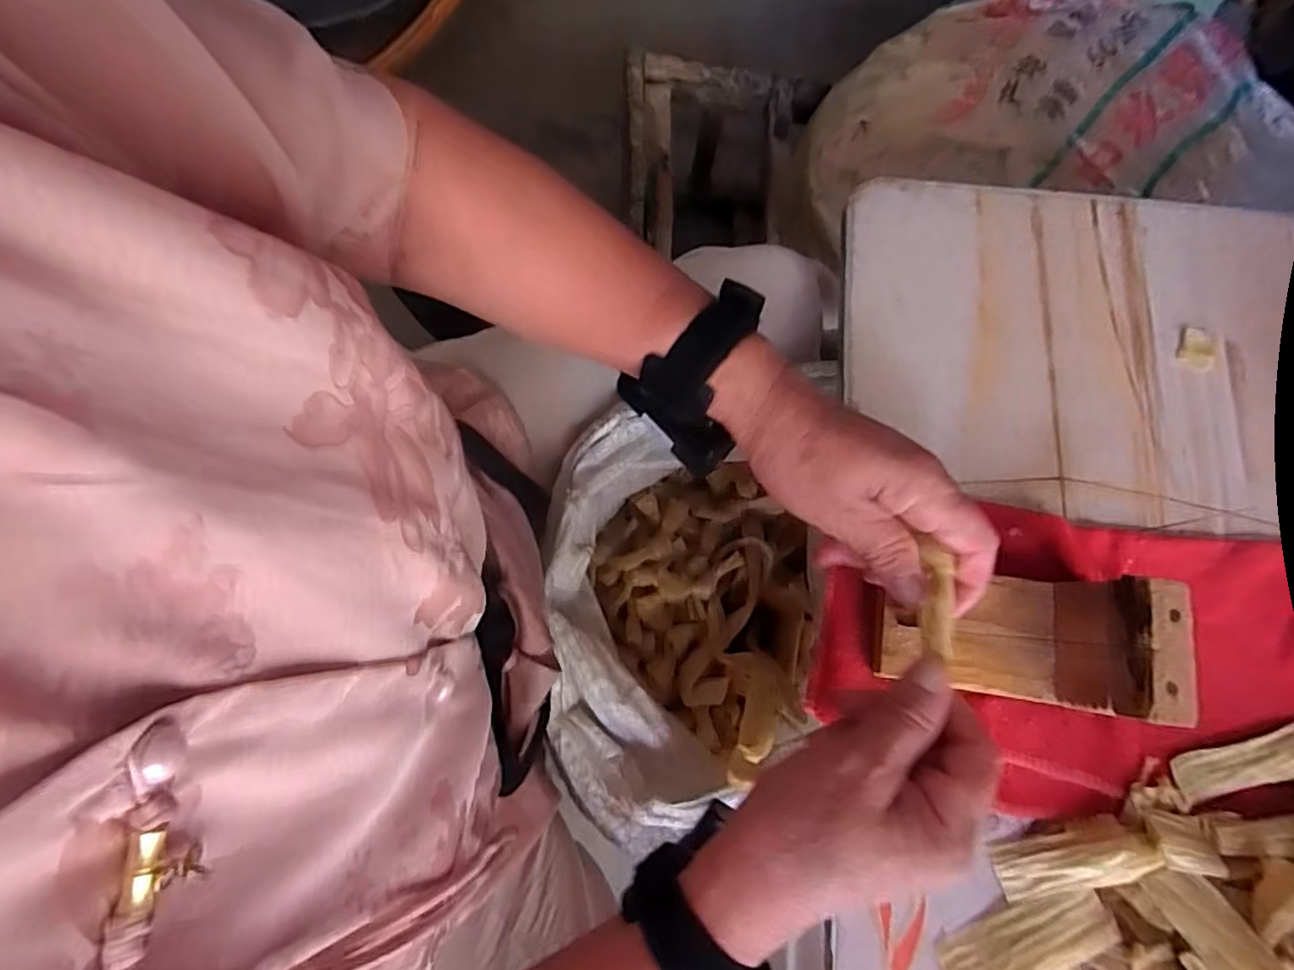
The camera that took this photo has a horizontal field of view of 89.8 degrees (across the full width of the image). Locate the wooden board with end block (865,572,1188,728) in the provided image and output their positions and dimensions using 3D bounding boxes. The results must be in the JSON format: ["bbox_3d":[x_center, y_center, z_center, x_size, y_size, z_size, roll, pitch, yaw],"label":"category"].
[{"bbox_3d":[0.172,0.070,0.301,0.106,0.068,0.057,7,77,1],"label":"wooden board with end block"}]

